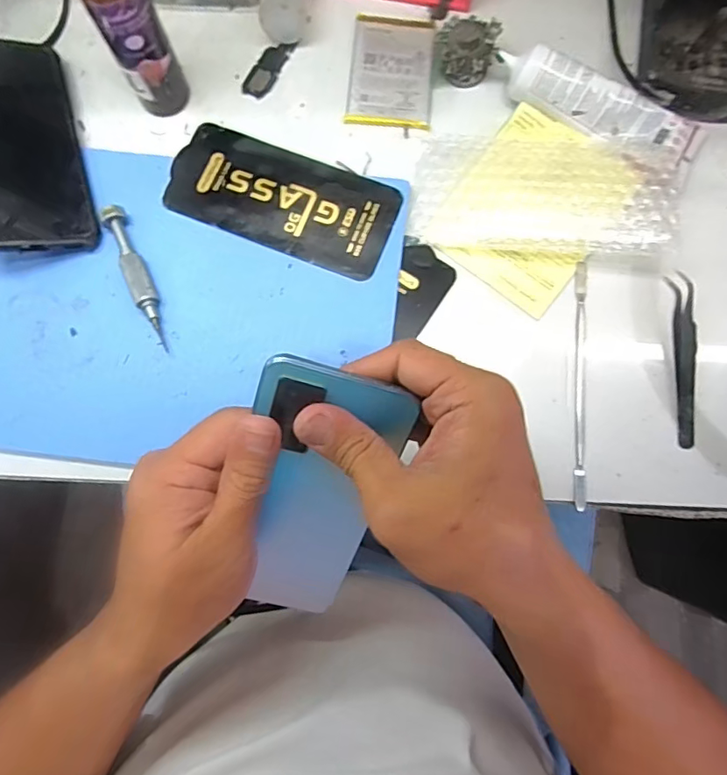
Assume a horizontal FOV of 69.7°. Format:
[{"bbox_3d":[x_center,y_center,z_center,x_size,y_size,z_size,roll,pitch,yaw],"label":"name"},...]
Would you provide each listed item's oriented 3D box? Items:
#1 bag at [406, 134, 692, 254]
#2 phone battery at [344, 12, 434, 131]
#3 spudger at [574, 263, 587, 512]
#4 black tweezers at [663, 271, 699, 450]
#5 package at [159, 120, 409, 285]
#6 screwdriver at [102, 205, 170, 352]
[{"bbox_3d":[0.132,-0.137,0.365,0.189,0.029,0.087,6,80,2],"label":"bag"},{"bbox_3d":[0.022,-0.242,0.398,0.062,0.004,0.093,6,80,2],"label":"phone battery"},{"bbox_3d":[0.147,-0.004,0.352,0.007,0.005,0.168,5,80,2],"label":"spudger"},{"bbox_3d":[0.218,-0.020,0.351,0.012,0.014,0.118,2,80,1],"label":"black tweezers"},{"bbox_3d":[-0.058,-0.135,0.373,0.161,0.005,0.076,22,78,5],"label":"package"},{"bbox_3d":[-0.153,-0.076,0.353,0.014,0.013,0.105,-24,80,-3],"label":"screwdriver"}]

